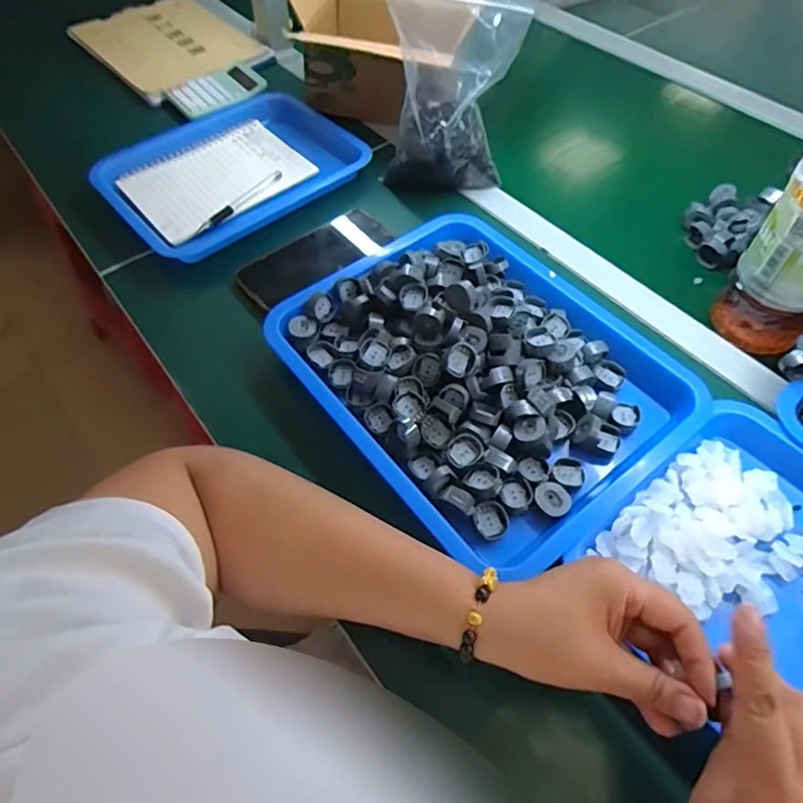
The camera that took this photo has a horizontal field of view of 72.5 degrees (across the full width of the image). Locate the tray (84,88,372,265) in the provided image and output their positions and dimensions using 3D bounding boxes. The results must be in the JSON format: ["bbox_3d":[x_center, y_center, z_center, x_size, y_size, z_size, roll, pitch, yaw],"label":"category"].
[{"bbox_3d":[-0.204,-0.282,0.670,0.281,0.041,0.215,-36,63,-22],"label":"tray"}]

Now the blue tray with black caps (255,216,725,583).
[{"bbox_3d":[0.068,-0.036,0.490,0.269,0.050,0.328,-34,62,-21],"label":"blue tray with black caps"}]

